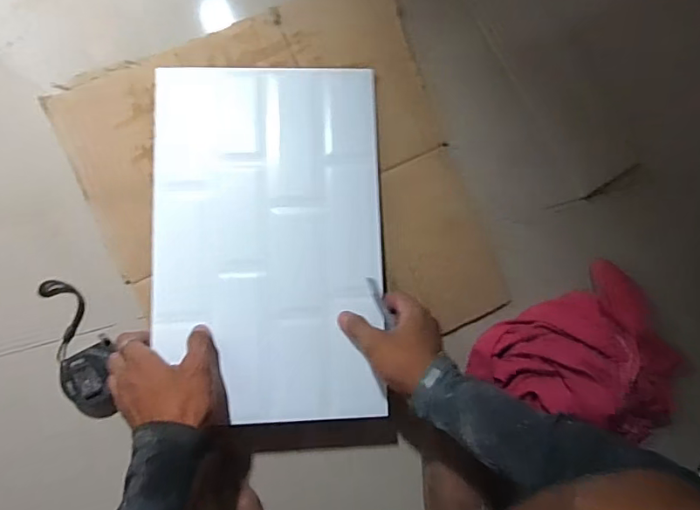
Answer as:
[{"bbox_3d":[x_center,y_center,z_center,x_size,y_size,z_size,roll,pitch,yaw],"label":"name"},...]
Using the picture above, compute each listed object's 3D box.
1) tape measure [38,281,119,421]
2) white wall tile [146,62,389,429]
[{"bbox_3d":[-0.307,0.106,0.595,0.060,0.033,0.166,-17,84,-5],"label":"tape measure"},{"bbox_3d":[-0.090,-0.016,0.577,0.249,0.015,0.390,-1,86,-3],"label":"white wall tile"}]

